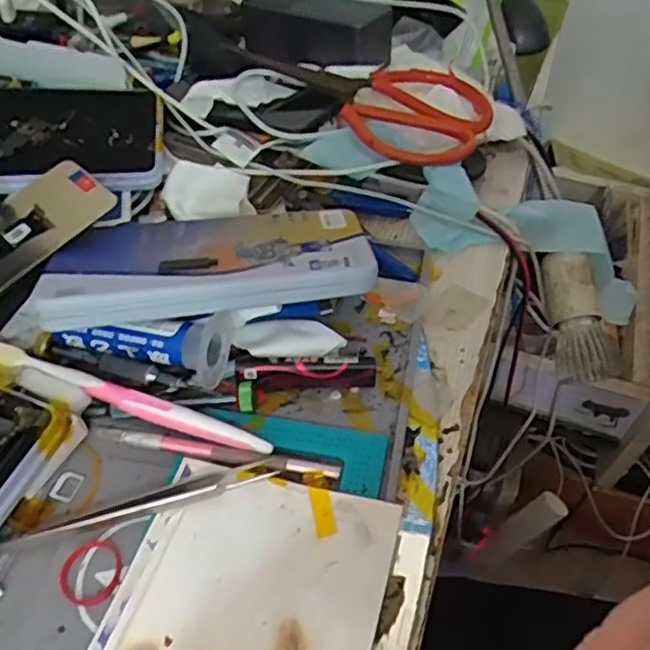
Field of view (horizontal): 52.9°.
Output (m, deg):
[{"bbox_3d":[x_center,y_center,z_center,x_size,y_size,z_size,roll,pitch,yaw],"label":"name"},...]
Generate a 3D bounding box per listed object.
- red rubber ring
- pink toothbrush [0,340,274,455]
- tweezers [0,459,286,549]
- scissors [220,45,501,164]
[{"bbox_3d":[-0.113,0.120,0.318,0.029,0.004,0.031,-2,49,2],"label":"red rubber ring"},{"bbox_3d":[-0.117,0.038,0.362,0.181,0.019,0.012,14,51,15],"label":"pink toothbrush"},{"bbox_3d":[-0.095,0.088,0.329,0.148,0.009,0.015,-10,49,-6],"label":"tweezers"},{"bbox_3d":[0.018,-0.177,0.507,0.215,0.016,0.105,17,55,9],"label":"scissors"}]

